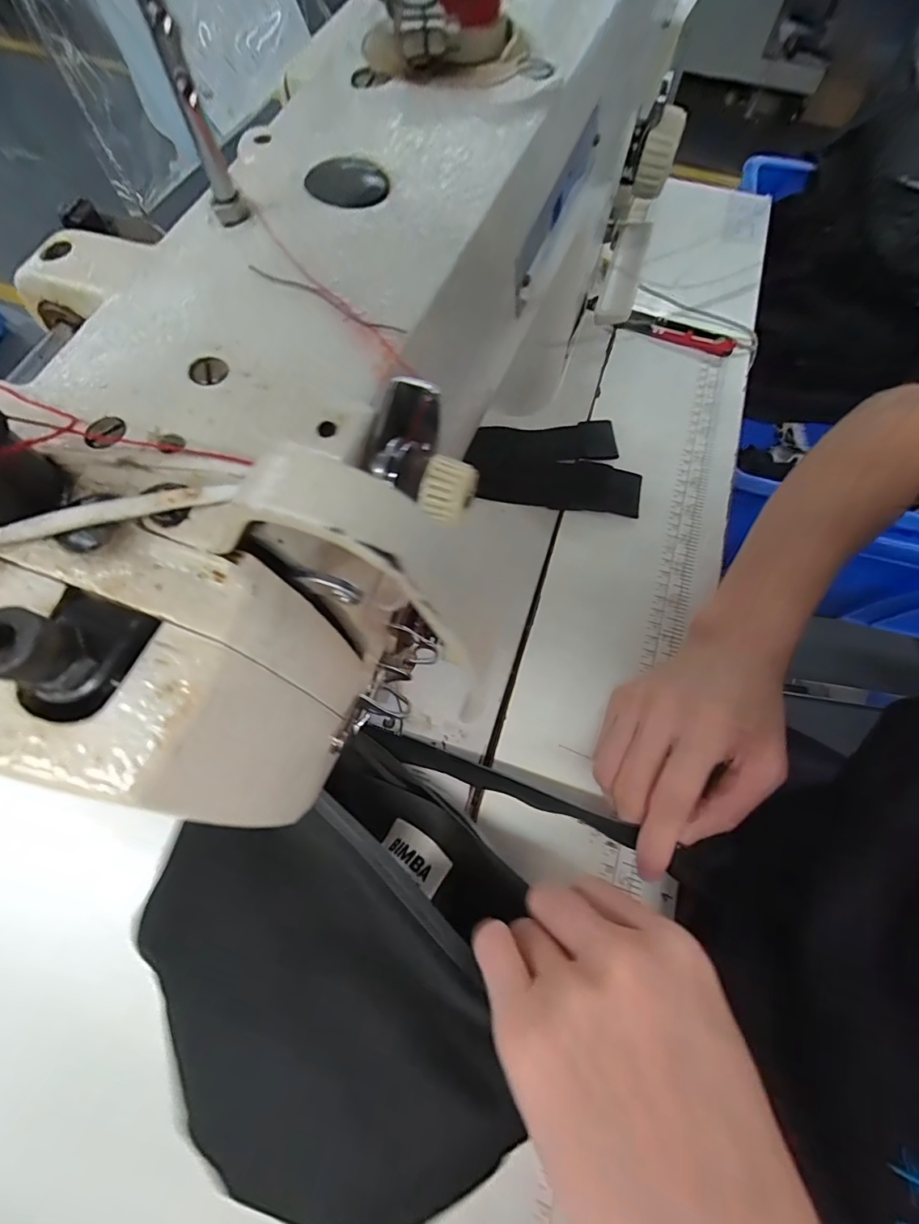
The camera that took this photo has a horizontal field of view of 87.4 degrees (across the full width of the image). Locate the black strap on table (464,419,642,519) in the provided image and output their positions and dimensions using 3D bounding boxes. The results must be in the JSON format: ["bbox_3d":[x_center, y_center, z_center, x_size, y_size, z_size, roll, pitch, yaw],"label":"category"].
[{"bbox_3d":[0.069,-0.111,0.355,0.134,0.010,0.081,7,68,2],"label":"black strap on table"}]

